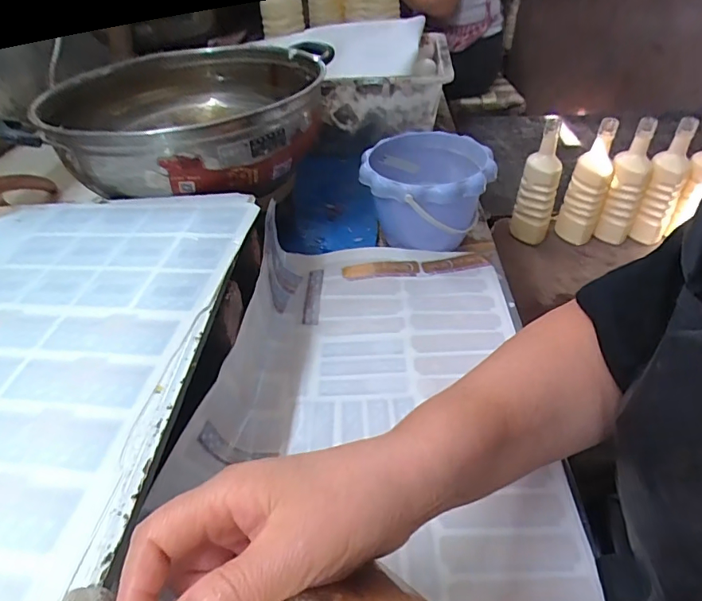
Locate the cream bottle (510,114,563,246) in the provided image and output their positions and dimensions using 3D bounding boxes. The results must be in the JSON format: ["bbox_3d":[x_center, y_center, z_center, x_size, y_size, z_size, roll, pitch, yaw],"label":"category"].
[{"bbox_3d":[0.411,-0.245,1.033,0.081,0.261,0.090,14,43,16],"label":"cream bottle"}]

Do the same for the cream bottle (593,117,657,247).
[{"bbox_3d":[0.602,-0.251,1.030,0.079,0.257,0.071,18,45,21],"label":"cream bottle"}]

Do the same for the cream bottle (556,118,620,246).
[{"bbox_3d":[0.521,-0.251,1.040,0.083,0.257,0.060,16,47,22],"label":"cream bottle"}]

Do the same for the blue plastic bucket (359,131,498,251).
[{"bbox_3d":[0.093,-0.127,0.591,0.149,0.116,0.143,-3,43,3],"label":"blue plastic bucket"}]

